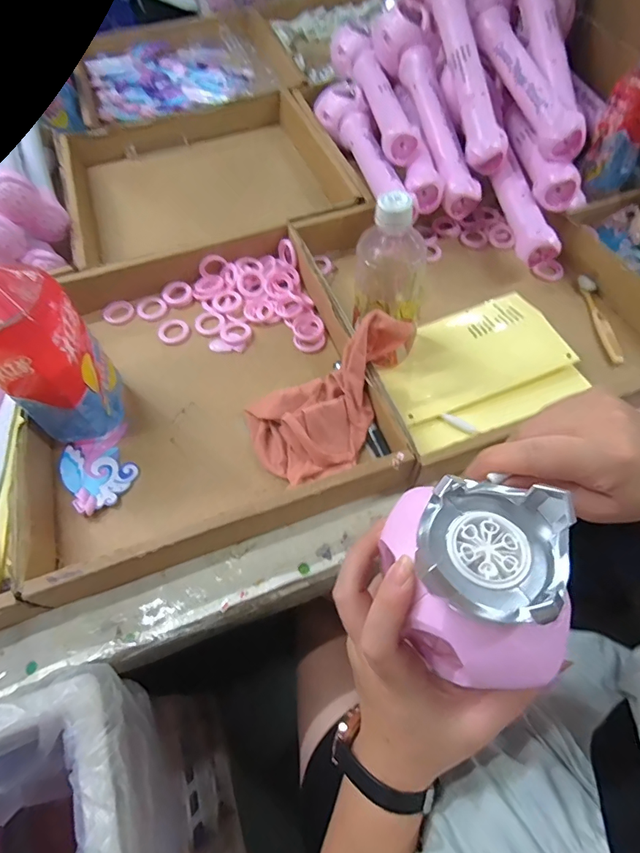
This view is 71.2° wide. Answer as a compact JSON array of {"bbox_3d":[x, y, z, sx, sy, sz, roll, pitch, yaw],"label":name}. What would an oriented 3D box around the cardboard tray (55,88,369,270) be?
[{"bbox_3d":[-0.185,-0.398,0.713,0.393,0.063,0.393,-18,61,-8],"label":"cardboard tray"}]

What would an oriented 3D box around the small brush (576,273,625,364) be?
[{"bbox_3d":[0.339,-0.131,0.539,0.018,0.008,0.138,0,60,2],"label":"small brush"}]

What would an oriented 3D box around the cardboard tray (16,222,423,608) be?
[{"bbox_3d":[-0.125,-0.053,0.487,0.348,0.056,0.378,-13,60,-6],"label":"cardboard tray"}]

